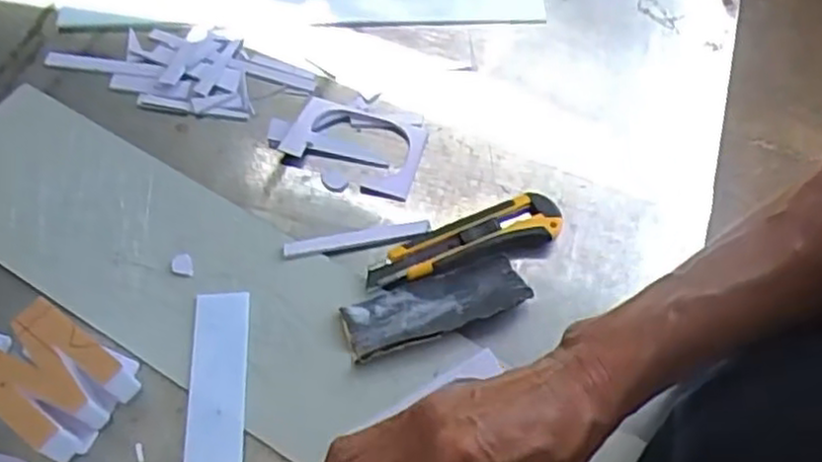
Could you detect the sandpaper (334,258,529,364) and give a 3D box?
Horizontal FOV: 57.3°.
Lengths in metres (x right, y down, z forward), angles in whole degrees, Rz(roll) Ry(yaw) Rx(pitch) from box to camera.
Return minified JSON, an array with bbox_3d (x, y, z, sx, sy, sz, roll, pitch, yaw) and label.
[{"bbox_3d":[0.018,0.054,0.551,0.137,0.020,0.048,-17,62,-11],"label":"sandpaper"}]

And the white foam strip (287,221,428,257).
[{"bbox_3d":[-0.041,0.005,0.587,0.114,0.005,0.014,-10,60,-7],"label":"white foam strip"}]

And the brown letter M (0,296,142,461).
[{"bbox_3d":[-0.238,0.100,0.504,0.084,0.045,0.075,29,63,14],"label":"brown letter M"}]

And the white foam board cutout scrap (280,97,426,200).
[{"bbox_3d":[-0.047,-0.073,0.628,0.109,0.009,0.078,16,60,8],"label":"white foam board cutout scrap"}]

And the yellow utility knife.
[{"bbox_3d":[0.040,0.006,0.580,0.155,0.018,0.041,-15,61,-10],"label":"yellow utility knife"}]

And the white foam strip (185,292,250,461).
[{"bbox_3d":[-0.135,0.104,0.525,0.039,0.007,0.131,-3,60,-3],"label":"white foam strip"}]

